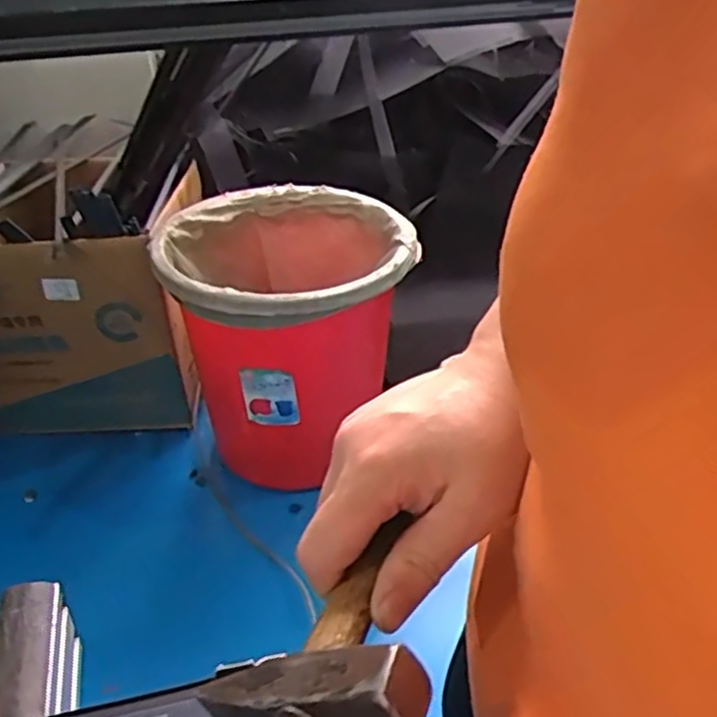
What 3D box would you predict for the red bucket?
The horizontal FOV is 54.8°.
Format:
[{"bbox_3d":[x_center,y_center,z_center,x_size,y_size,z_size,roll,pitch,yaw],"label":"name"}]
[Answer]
[{"bbox_3d":[-0.139,0.013,1.564,0.498,0.650,0.498,0,35,0],"label":"red bucket"}]

